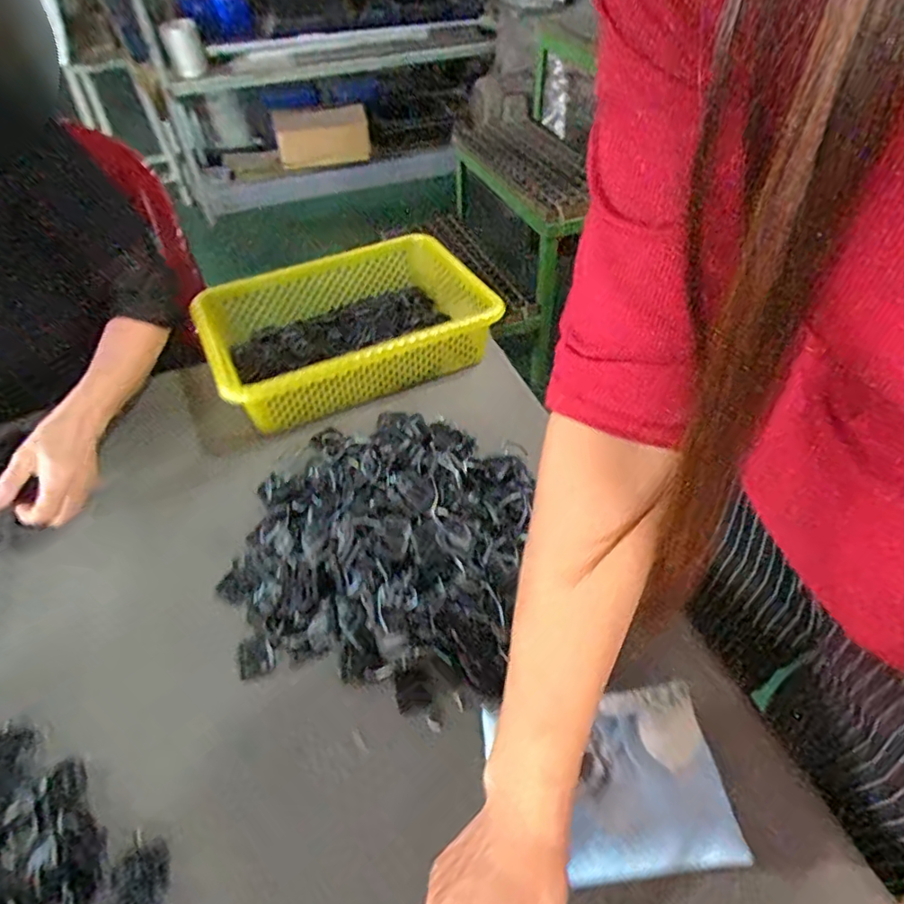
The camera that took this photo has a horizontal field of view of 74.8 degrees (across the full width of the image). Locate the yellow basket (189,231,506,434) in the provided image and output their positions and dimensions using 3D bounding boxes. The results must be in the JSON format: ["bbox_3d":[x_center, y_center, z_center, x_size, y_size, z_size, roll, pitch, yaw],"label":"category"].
[{"bbox_3d":[-0.136,-0.163,0.800,0.358,0.114,0.251,-22,48,-17],"label":"yellow basket"}]

